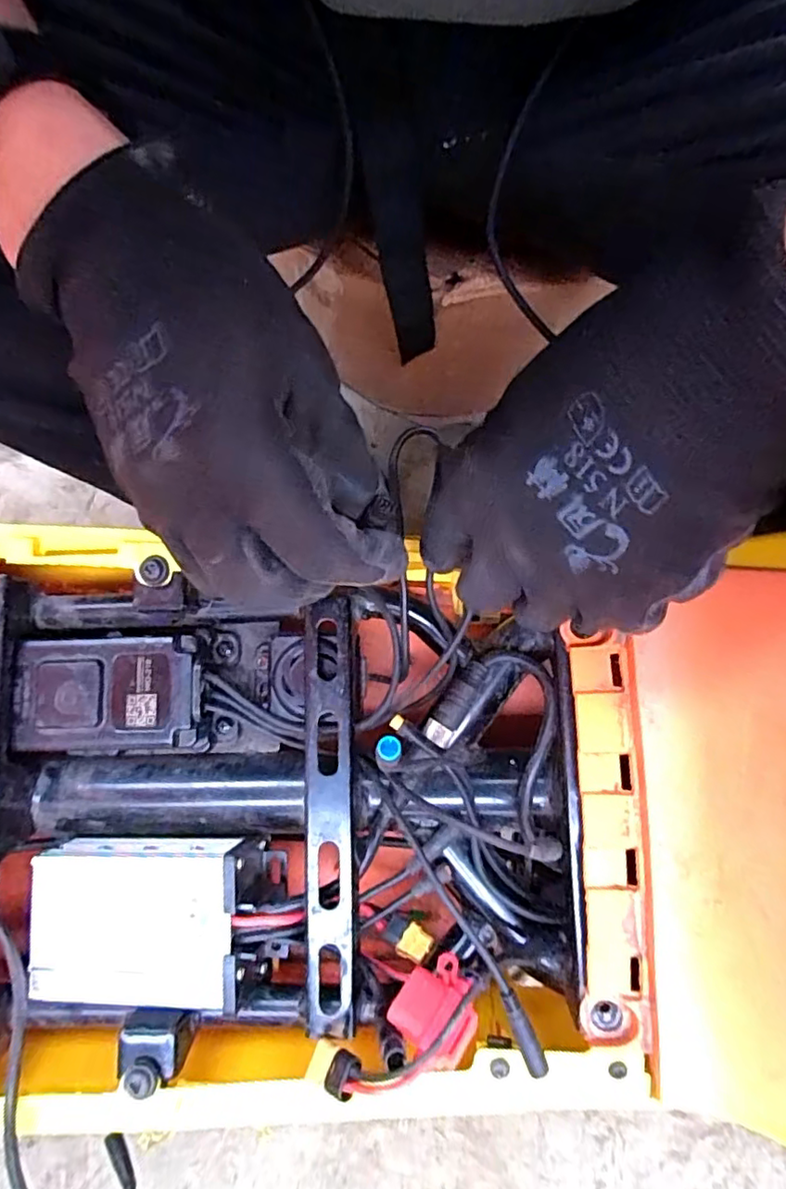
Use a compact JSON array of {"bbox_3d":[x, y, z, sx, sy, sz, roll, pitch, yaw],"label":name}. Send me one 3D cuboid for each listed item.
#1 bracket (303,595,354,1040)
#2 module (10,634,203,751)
[{"bbox_3d":[-0.031,0.101,0.283,0.023,0.004,0.196,-1,82,2],"label":"bracket"},{"bbox_3d":[-0.145,0.052,0.310,0.092,0.030,0.055,-1,74,1],"label":"module"}]

